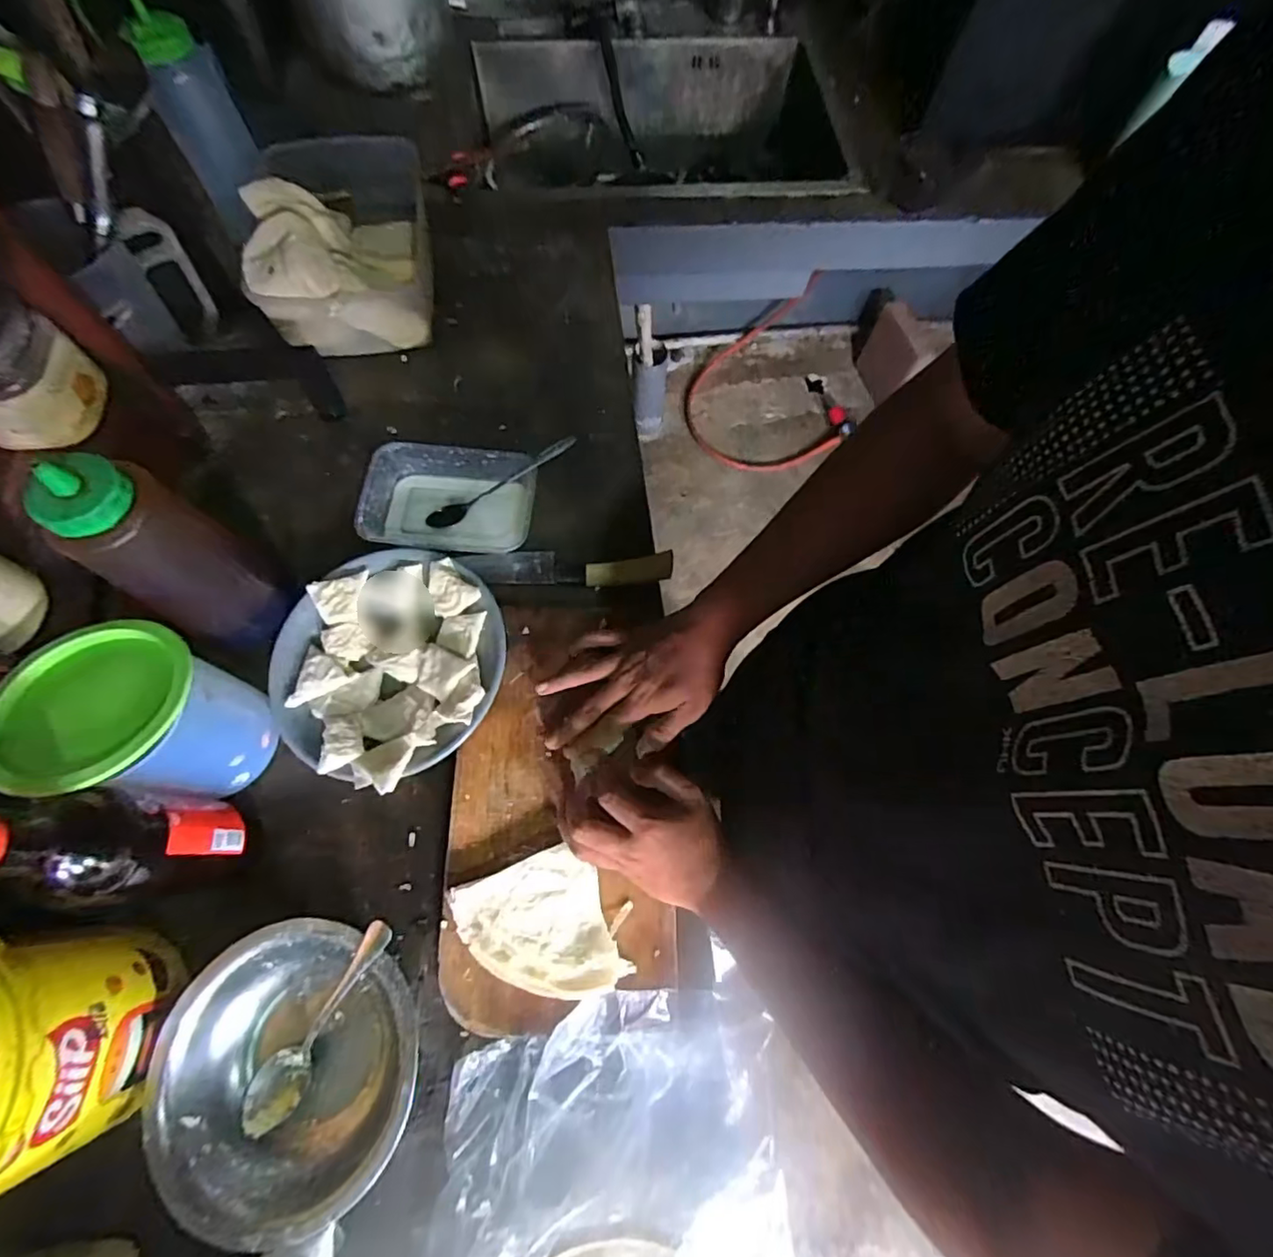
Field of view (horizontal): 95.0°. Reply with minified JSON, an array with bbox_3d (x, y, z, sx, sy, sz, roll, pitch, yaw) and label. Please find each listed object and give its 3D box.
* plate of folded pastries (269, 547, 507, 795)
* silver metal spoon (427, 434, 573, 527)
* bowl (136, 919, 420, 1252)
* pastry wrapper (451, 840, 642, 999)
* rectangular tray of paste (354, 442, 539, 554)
[{"bbox_3d":[-0.230,0.028,0.538,0.205,0.037,0.209,1,66,-2],"label":"plate of folded pastries"},{"bbox_3d":[-0.141,-0.153,0.619,0.176,0.021,0.024,-29,70,2],"label":"silver metal spoon"},{"bbox_3d":[-0.251,0.321,0.431,0.183,0.069,0.182,1,66,-2],"label":"bowl"},{"bbox_3d":[-0.070,0.234,0.465,0.136,0.012,0.097,36,70,13],"label":"pastry wrapper"},{"bbox_3d":[-0.197,-0.135,0.616,0.171,0.035,0.116,0,66,-2],"label":"rectangular tray of paste"}]

